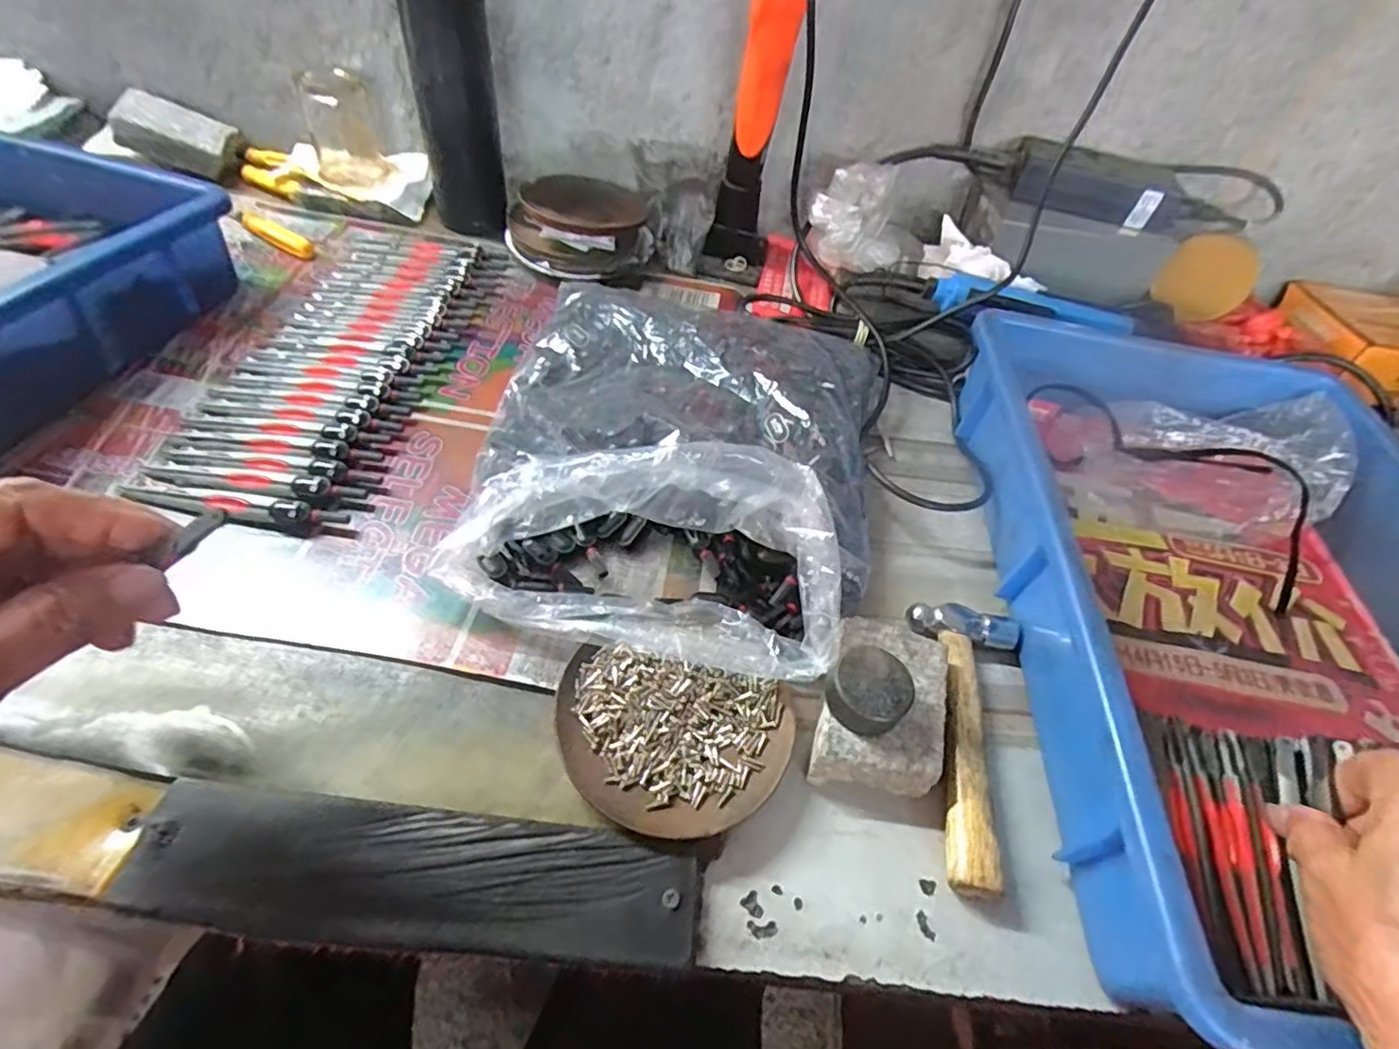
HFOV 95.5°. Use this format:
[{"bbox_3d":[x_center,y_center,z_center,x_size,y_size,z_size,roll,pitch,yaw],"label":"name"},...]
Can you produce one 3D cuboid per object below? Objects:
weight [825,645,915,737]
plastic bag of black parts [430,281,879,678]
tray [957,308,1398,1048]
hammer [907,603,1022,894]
[{"bbox_3d":[0.082,0.081,0.308,0.037,0.023,0.035,5,49,-6],"label":"weight"},{"bbox_3d":[-0.010,-0.064,0.400,0.243,0.072,0.289,14,49,2],"label":"plastic bag of black parts"},{"bbox_3d":[0.322,0.040,0.368,0.285,0.074,0.437,9,49,-2],"label":"tray"},{"bbox_3d":[0.150,0.106,0.334,0.061,0.019,0.157,8,49,-3],"label":"hammer"}]

